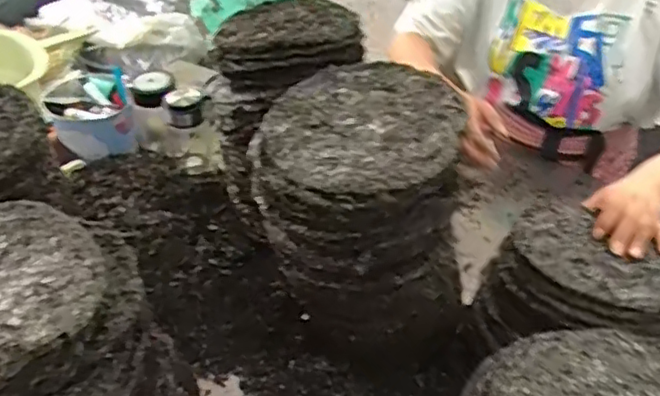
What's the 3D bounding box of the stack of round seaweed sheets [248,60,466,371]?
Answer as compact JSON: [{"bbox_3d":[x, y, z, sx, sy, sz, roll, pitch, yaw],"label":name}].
[{"bbox_3d":[0.039,0.031,0.703,0.236,0.297,0.199,-2,39,-3],"label":"stack of round seaweed sheets"}]

